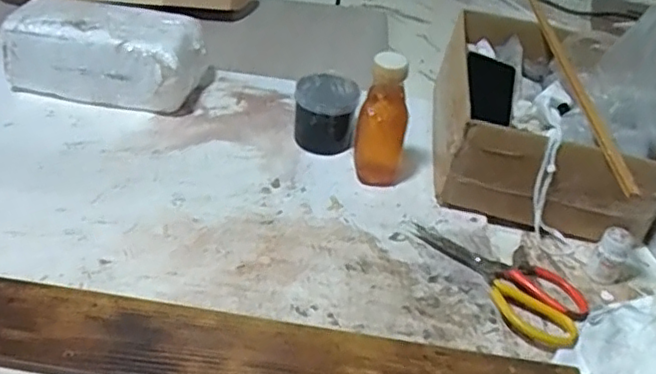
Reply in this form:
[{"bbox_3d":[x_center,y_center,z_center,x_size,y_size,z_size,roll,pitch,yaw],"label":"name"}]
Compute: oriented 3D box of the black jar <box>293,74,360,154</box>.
[{"bbox_3d":[-0.004,-0.097,0.819,0.080,0.078,0.087,6,39,-1],"label":"black jar"}]

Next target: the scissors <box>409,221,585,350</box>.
[{"bbox_3d":[0.186,0.092,0.671,0.084,0.018,0.200,-22,47,-31],"label":"scissors"}]

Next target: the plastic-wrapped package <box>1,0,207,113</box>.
[{"bbox_3d":[-0.299,-0.177,0.840,0.248,0.115,0.119,8,39,1],"label":"plastic-wrapped package"}]

